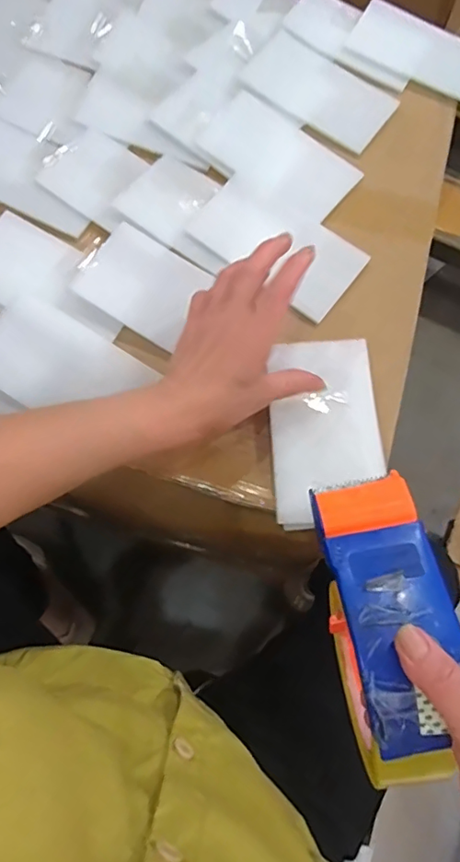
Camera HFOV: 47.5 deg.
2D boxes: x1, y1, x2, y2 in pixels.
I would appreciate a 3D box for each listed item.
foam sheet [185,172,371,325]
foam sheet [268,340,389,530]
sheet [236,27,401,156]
[{"bbox_3d":[0.042,-0.163,0.458,0.143,0.011,0.079,38,78,8],"label":"foam sheet"},{"bbox_3d":[0.071,-0.002,0.392,0.081,0.013,0.139,-3,70,-1],"label":"foam sheet"},{"bbox_3d":[0.087,-0.332,0.510,0.142,0.004,0.086,35,73,4],"label":"sheet"}]

